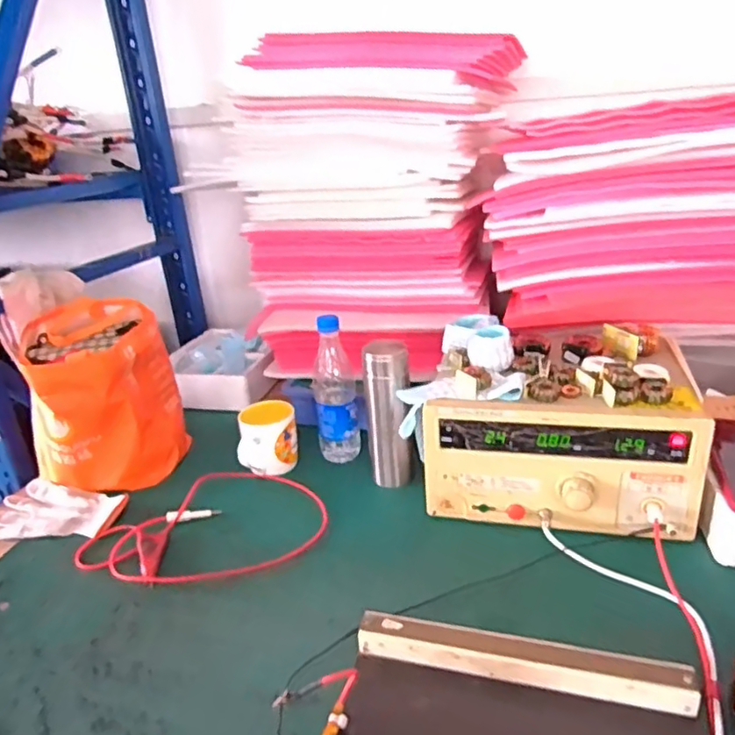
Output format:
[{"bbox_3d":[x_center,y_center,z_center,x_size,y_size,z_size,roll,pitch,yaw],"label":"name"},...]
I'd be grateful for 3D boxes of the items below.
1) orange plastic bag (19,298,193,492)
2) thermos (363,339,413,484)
[{"bbox_3d":[-0.415,0.040,0.906,0.218,0.220,0.218,-15,25,-24],"label":"orange plastic bag"},{"bbox_3d":[0.030,0.070,0.816,0.060,0.205,0.058,-3,23,3],"label":"thermos"}]

